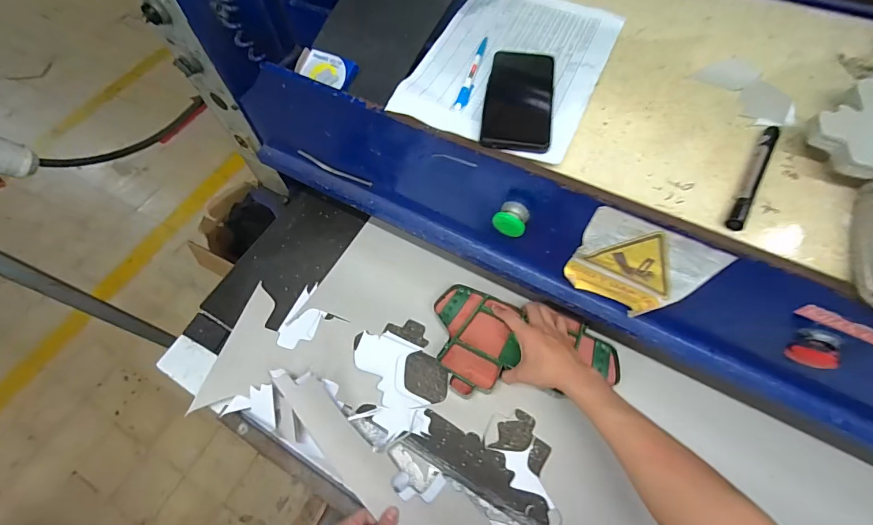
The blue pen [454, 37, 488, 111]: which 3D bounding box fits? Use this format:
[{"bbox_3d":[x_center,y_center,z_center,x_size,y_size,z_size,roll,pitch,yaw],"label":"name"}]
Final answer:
[{"bbox_3d":[0.046,-0.240,0.485,0.013,0.009,0.137,14,64,10],"label":"blue pen"}]

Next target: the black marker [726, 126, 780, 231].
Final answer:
[{"bbox_3d":[0.317,-0.088,0.392,0.014,0.013,0.145,29,68,17],"label":"black marker"}]

